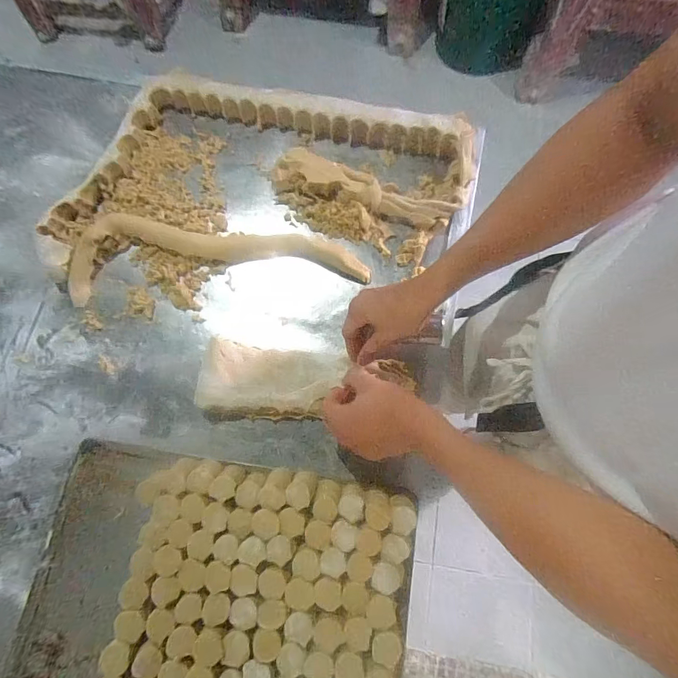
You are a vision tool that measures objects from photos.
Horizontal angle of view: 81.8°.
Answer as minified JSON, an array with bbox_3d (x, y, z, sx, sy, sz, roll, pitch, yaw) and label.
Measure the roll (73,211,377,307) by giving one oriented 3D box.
[{"bbox_3d":[-0.186,-0.138,0.598,0.444,0.025,0.130,-4,72,1],"label":"roll"}]

